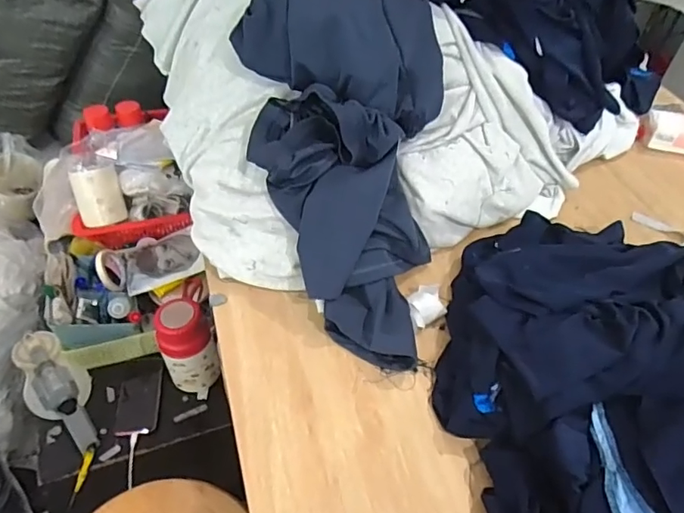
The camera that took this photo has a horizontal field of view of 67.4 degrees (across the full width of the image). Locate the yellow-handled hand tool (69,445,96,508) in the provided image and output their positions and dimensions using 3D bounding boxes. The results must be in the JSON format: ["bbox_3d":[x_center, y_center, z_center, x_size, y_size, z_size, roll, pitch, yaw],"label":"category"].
[{"bbox_3d":[-0.458,0.386,0.903,0.013,0.016,0.106,13,74,7],"label":"yellow-handled hand tool"}]

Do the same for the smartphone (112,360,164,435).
[{"bbox_3d":[-0.397,0.281,1.006,0.076,0.014,0.140,0,50,-8],"label":"smartphone"}]

